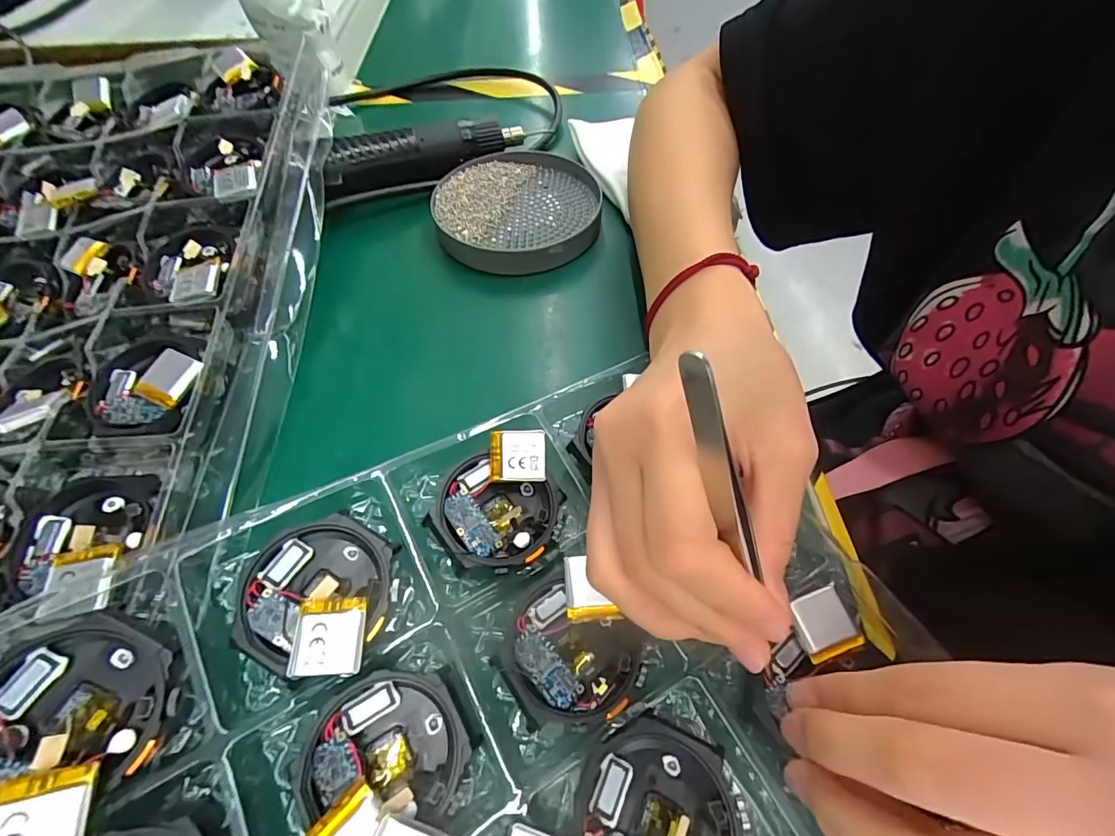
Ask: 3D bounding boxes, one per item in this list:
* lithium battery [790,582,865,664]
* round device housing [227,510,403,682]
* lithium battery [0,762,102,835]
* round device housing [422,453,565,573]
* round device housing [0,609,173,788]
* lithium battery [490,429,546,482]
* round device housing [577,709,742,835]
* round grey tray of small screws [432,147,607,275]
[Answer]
[{"bbox_3d":[0.097,0.074,0.169,0.019,0.005,0.021,-17,58,-8],"label":"lithium battery"},{"bbox_3d":[-0.084,0.061,0.165,0.048,0.014,0.050,-1,57,2],"label":"round device housing"},{"bbox_3d":[-0.134,0.104,0.120,0.021,0.004,0.023,4,54,-28],"label":"lithium battery"},{"bbox_3d":[-0.026,0.040,0.191,0.048,0.015,0.043,17,59,13],"label":"round device housing"},{"bbox_3d":[-0.142,0.083,0.137,0.050,0.013,0.045,-1,69,-20],"label":"round device housing"},{"bbox_3d":[-0.016,0.015,0.196,0.023,0.004,0.021,0,74,-4],"label":"lithium battery"},{"bbox_3d":[0.030,0.122,0.142,0.045,0.009,0.050,17,59,13],"label":"round device housing"},{"bbox_3d":[-0.027,-0.145,0.323,0.109,0.017,0.112,-1,57,2],"label":"round grey tray of small screws"}]

